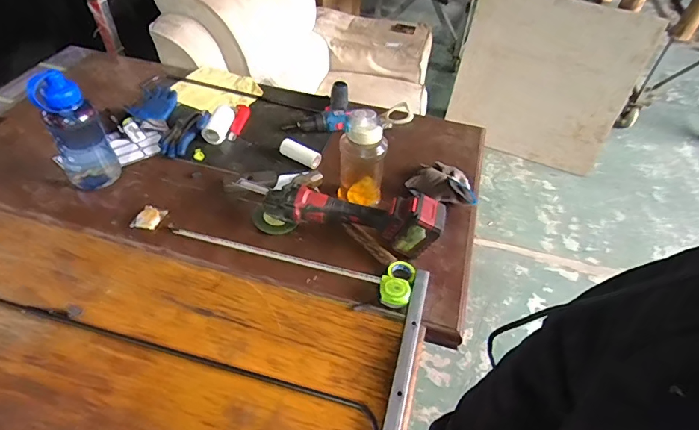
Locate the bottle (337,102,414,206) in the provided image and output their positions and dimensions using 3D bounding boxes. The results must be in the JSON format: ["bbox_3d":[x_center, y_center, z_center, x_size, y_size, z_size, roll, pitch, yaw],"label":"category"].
[{"bbox_3d":[0.048,-0.125,0.936,0.134,0.234,0.078,-2,46,-5],"label":"bottle"}]

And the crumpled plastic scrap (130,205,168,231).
[{"bbox_3d":[-0.433,0.005,0.948,0.061,0.012,0.058,13,46,9],"label":"crumpled plastic scrap"}]

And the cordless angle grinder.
[{"bbox_3d":[-0.008,-0.001,0.909,0.385,0.110,0.098,13,46,9],"label":"cordless angle grinder"}]

